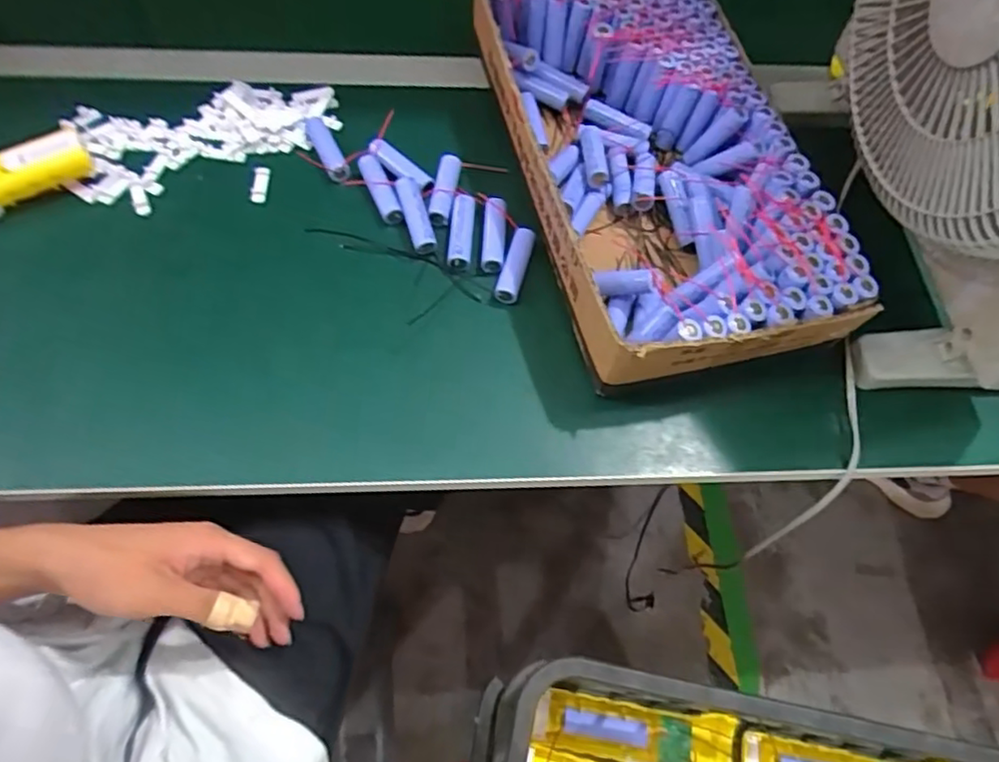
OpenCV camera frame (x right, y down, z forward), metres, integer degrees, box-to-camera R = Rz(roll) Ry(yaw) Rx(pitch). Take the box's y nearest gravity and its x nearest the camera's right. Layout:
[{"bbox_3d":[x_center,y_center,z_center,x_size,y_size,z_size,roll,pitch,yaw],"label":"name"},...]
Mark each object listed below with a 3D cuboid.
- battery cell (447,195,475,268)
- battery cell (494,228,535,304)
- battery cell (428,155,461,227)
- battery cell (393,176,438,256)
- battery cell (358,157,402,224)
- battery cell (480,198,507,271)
[{"bbox_3d":[-0.031,-0.126,0.529,0.019,0.023,0.064,5,63,-2],"label":"battery cell"},{"bbox_3d":[0.012,-0.094,0.522,0.018,0.023,0.065,15,63,4],"label":"battery cell"},{"bbox_3d":[-0.047,-0.167,0.549,0.018,0.019,0.067,9,63,1],"label":"battery cell"},{"bbox_3d":[-0.071,-0.140,0.532,0.020,0.014,0.070,-16,74,-14],"label":"battery cell"},{"bbox_3d":[-0.103,-0.164,0.544,0.016,0.018,0.069,-21,67,-14],"label":"battery cell"},{"bbox_3d":[-0.005,-0.123,0.531,0.018,0.017,0.070,4,63,-2],"label":"battery cell"}]

